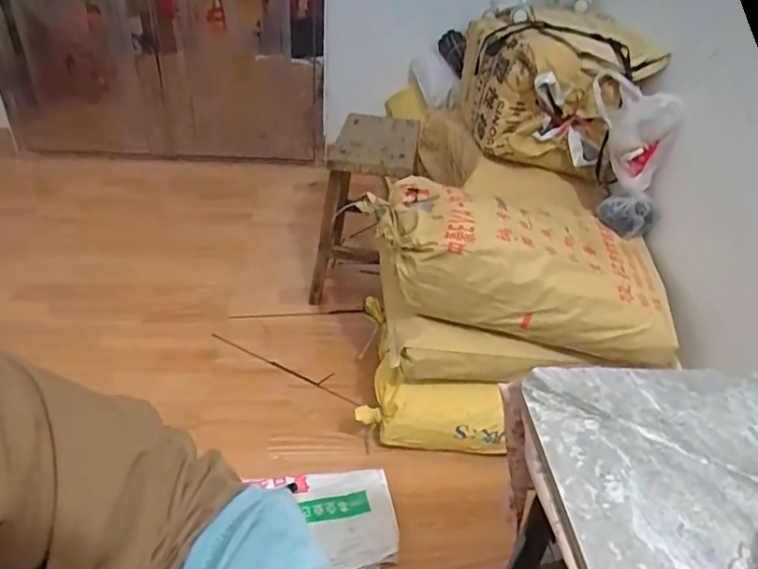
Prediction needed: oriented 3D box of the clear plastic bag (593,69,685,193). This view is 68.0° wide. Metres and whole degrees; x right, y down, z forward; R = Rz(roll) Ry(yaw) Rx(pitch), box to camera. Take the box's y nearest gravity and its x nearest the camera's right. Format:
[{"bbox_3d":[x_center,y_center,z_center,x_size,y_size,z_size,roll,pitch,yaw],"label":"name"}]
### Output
[{"bbox_3d":[0.587,-0.354,1.331,0.199,0.223,0.142,16,37,17],"label":"clear plastic bag"}]

